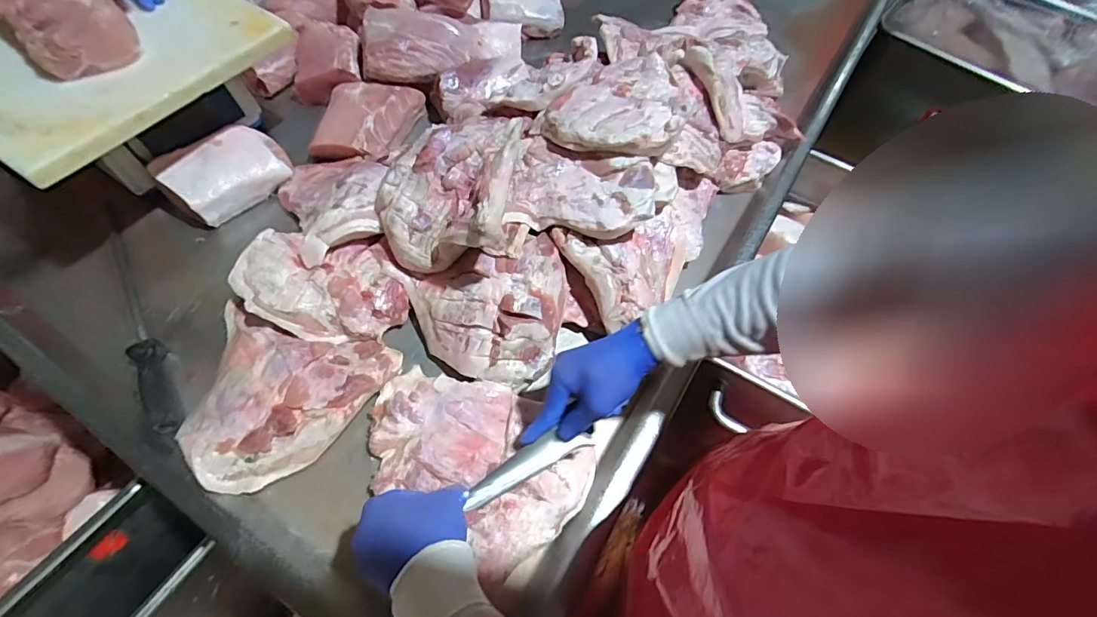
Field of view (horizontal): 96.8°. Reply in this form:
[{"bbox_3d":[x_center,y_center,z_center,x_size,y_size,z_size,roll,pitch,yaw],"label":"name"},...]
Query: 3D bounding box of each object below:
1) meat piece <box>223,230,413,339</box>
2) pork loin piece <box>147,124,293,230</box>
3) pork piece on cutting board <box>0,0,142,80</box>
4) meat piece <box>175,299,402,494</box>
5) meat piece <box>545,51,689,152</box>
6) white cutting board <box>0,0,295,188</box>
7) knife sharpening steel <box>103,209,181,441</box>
[{"bbox_3d":[-0.285,-0.031,0.623,0.205,0.056,0.141,8,58,0],"label":"meat piece"},{"bbox_3d":[-0.477,-0.202,0.720,0.163,0.059,0.114,-39,69,-24],"label":"pork loin piece"},{"bbox_3d":[-0.611,-0.369,0.616,0.182,0.053,0.111,41,64,19],"label":"pork piece on cutting board"},{"bbox_3d":[-0.308,0.105,0.566,0.222,0.055,0.206,8,58,0],"label":"meat piece"},{"bbox_3d":[0.095,-0.282,0.670,0.189,0.046,0.171,17,59,6],"label":"meat piece"},{"bbox_3d":[-0.588,-0.340,0.646,0.301,0.034,0.359,30,61,13],"label":"white cutting board"},{"bbox_3d":[-0.542,-0.015,0.632,0.034,0.036,0.428,-28,65,-20],"label":"knife sharpening steel"}]

